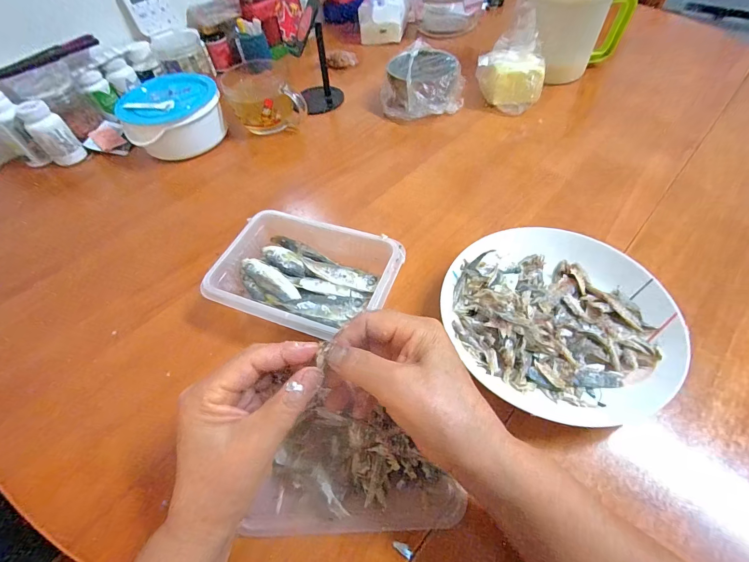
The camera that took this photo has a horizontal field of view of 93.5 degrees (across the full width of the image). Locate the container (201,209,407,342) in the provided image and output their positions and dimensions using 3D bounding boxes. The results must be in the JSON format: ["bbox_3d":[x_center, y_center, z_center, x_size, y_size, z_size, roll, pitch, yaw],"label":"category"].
[{"bbox_3d":[-0.068,-0.003,0.376,0.179,0.052,0.126,14,56,15],"label":"container"}]

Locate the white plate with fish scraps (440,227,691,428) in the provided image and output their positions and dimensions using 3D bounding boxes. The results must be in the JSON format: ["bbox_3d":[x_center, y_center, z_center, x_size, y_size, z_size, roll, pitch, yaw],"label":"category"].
[{"bbox_3d":[0.169,0.033,0.336,0.197,0.039,0.196,-3,53,3],"label":"white plate with fish scraps"}]

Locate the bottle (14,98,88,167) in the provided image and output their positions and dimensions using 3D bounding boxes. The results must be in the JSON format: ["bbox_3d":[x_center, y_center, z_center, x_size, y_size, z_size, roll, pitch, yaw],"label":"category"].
[{"bbox_3d":[-0.518,-0.234,0.570,0.045,0.094,0.050,35,63,27],"label":"bottle"}]

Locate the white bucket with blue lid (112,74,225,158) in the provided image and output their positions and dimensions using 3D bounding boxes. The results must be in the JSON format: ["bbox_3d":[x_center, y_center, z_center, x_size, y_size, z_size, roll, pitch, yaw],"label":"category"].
[{"bbox_3d":[-0.325,-0.267,0.582,0.148,0.087,0.124,-25,55,-13],"label":"white bucket with blue lid"}]

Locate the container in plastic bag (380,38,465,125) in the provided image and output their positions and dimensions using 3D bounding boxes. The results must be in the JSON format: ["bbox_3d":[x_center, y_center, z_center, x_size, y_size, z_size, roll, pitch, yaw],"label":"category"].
[{"bbox_3d":[0.080,-0.329,0.595,0.125,0.065,0.128,-3,53,3],"label":"container in plastic bag"}]

